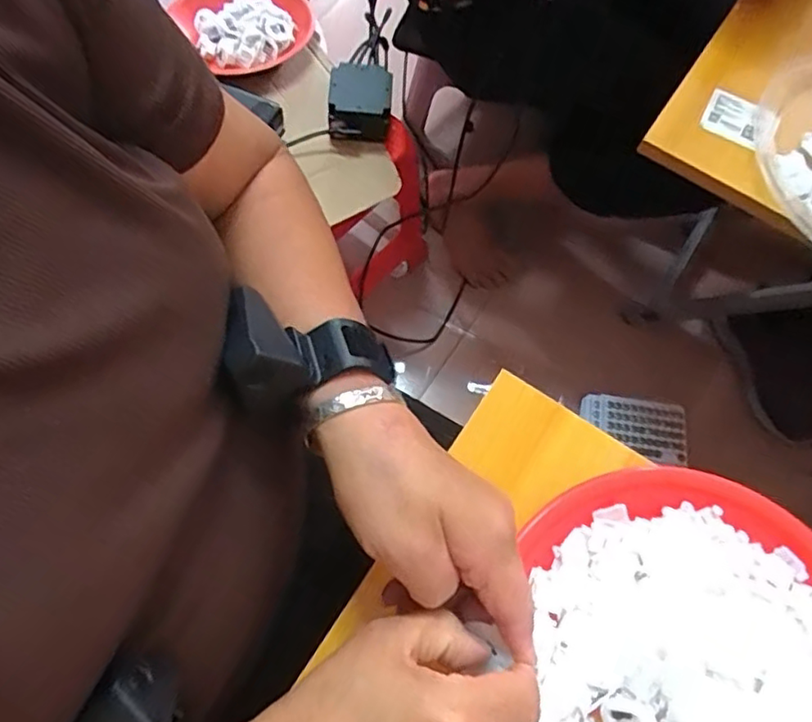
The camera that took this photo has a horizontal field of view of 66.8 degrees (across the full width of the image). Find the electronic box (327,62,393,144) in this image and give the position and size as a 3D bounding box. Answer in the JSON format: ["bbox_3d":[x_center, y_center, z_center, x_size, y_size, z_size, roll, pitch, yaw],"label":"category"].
[{"bbox_3d":[-0.055,-0.308,0.738,0.074,0.048,0.080,3,67,-2],"label":"electronic box"}]

